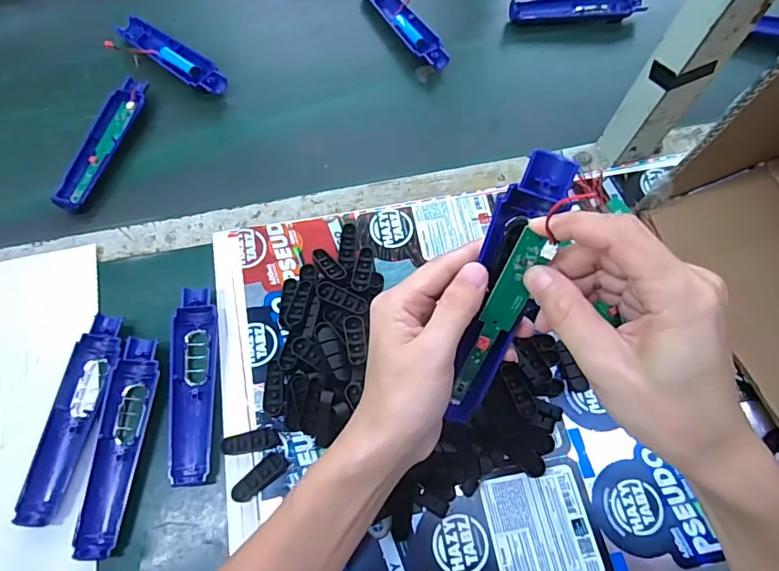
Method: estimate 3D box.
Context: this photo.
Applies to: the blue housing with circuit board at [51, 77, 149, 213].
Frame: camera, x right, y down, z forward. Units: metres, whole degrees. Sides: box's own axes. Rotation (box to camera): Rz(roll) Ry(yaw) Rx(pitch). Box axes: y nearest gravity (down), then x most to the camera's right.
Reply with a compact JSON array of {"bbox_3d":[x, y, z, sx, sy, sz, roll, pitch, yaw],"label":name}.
[{"bbox_3d":[-0.313,-0.156,0.537,0.033,0.027,0.168,15,67,7],"label":"blue housing with circuit board"}]

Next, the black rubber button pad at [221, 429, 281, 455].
[{"bbox_3d":[-0.117,0.132,0.413,0.050,0.004,0.016,-9,66,-4],"label":"black rubber button pad"}]

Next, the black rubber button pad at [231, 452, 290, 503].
[{"bbox_3d":[-0.105,0.156,0.399,0.048,0.006,0.018,-38,71,-15],"label":"black rubber button pad"}]

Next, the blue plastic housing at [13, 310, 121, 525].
[{"bbox_3d":[-0.266,0.109,0.418,0.040,0.016,0.171,8,66,4],"label":"blue plastic housing"}]

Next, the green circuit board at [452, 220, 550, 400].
[{"bbox_3d":[0.063,0.025,0.292,0.018,0.135,0.007,25,39,11],"label":"green circuit board"}]

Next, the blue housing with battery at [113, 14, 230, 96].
[{"bbox_3d":[-0.263,-0.275,0.589,0.164,0.022,0.042,34,70,15],"label":"blue housing with battery"}]

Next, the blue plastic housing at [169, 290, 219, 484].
[{"bbox_3d":[-0.172,0.083,0.427,0.037,0.017,0.167,-5,66,-2],"label":"blue plastic housing"}]

